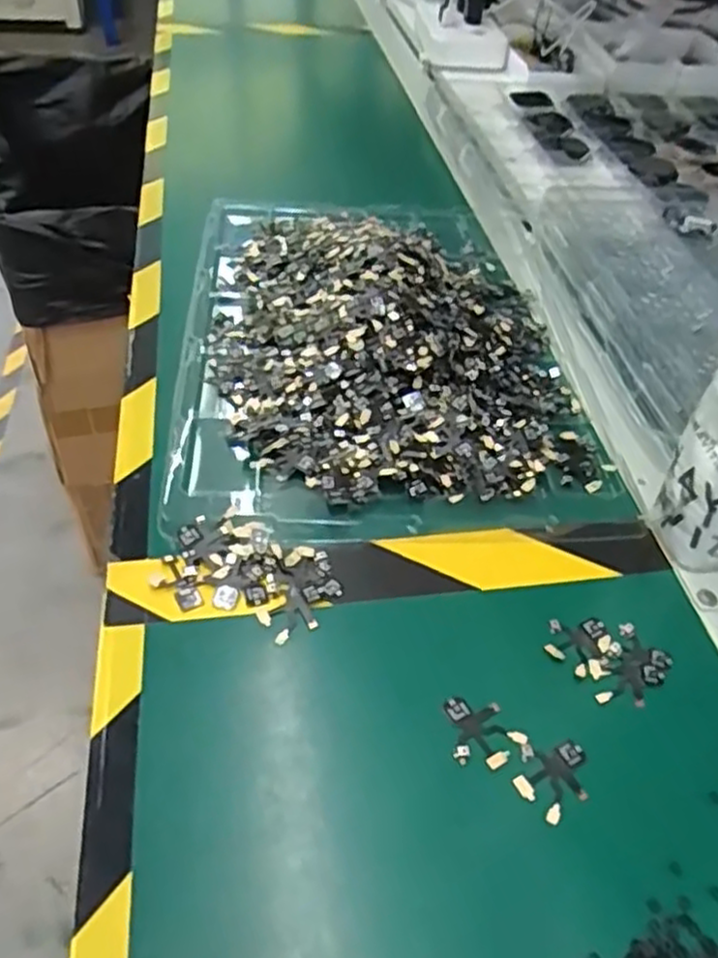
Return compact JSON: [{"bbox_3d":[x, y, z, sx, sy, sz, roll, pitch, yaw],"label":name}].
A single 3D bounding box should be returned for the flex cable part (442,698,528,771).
[{"bbox_3d":[0.057,0.113,0.336,0.033,0.004,0.033,-2,46,-8],"label":"flex cable part"}]

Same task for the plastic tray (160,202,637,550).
[{"bbox_3d":[0.009,-0.109,0.524,0.261,0.036,0.383,-1,46,-7],"label":"plastic tray"}]

